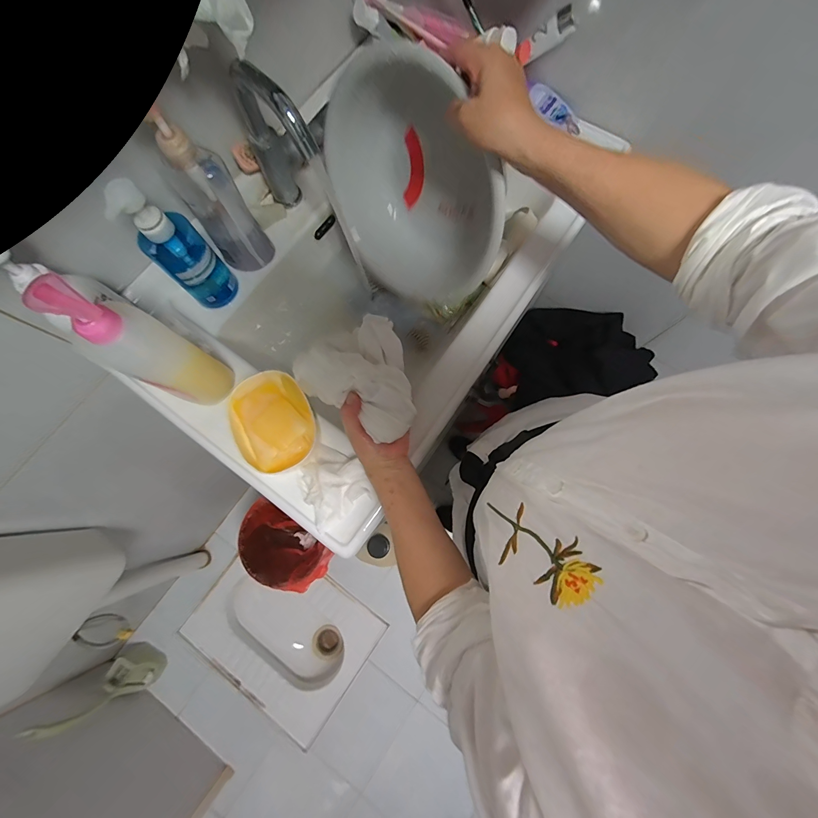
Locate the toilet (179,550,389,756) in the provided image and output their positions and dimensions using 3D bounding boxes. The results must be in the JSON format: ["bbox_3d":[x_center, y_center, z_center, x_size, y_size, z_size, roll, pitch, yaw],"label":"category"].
[{"bbox_3d":[-0.450,0.807,1.344,0.604,0.198,0.466,36,79,9],"label":"toilet"}]

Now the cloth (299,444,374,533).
[{"bbox_3d":[-0.104,0.095,0.472,0.084,0.031,0.097,-33,78,-7],"label":"cloth"}]

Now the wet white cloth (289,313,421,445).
[{"bbox_3d":[-0.050,-0.042,0.425,0.147,0.046,0.123,44,81,11],"label":"wet white cloth"}]

